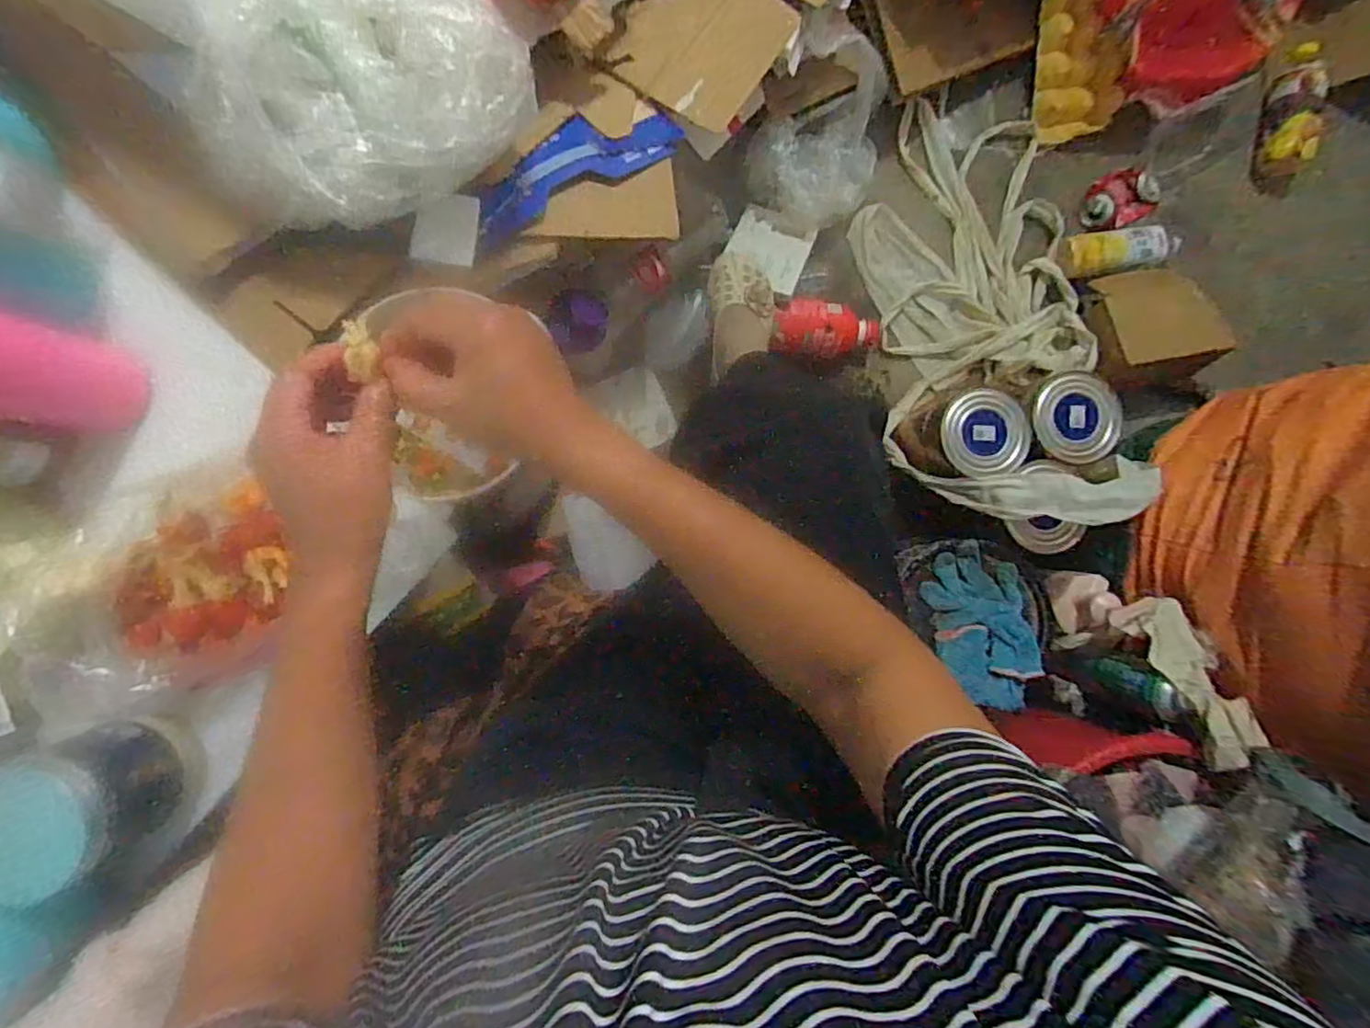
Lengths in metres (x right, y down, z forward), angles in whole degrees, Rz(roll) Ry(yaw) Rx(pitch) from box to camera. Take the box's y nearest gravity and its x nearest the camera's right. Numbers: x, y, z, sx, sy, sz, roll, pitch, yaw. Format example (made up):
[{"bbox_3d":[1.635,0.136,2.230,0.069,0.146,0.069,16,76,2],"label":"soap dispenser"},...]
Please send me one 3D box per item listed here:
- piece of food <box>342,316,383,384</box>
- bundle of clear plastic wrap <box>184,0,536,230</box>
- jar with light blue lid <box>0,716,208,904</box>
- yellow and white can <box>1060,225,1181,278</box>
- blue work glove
[{"bbox_3d":[-0.175,-0.090,0.346,0.015,0.011,0.036,-15,84,-4],"label":"piece of food"},{"bbox_3d":[-0.294,-0.381,0.582,0.285,0.124,0.175,-38,91,-4],"label":"bundle of clear plastic wrap"},{"bbox_3d":[-0.404,0.196,0.435,0.102,0.073,0.089,-22,90,-4],"label":"jar with light blue lid"},{"bbox_3d":[0.687,-0.418,1.027,0.167,0.047,0.073,-8,89,8],"label":"yellow and white can"},{"bbox_3d":[0.391,0.143,0.850,0.122,0.042,0.221,-10,89,-4],"label":"blue work glove"}]

